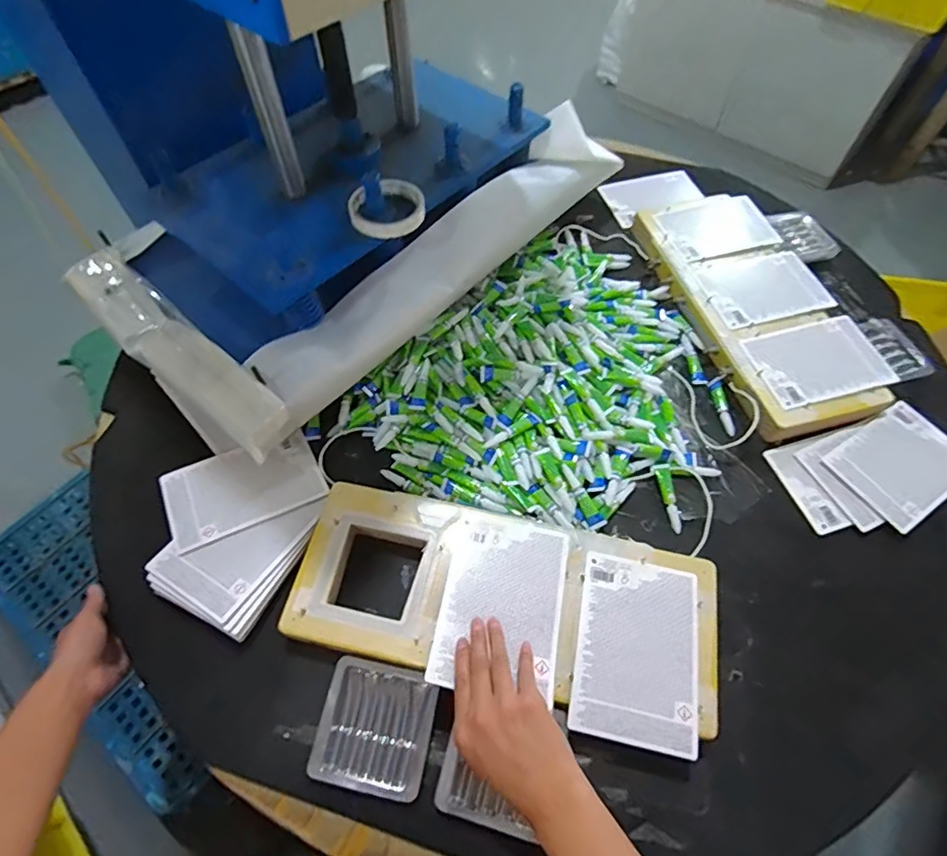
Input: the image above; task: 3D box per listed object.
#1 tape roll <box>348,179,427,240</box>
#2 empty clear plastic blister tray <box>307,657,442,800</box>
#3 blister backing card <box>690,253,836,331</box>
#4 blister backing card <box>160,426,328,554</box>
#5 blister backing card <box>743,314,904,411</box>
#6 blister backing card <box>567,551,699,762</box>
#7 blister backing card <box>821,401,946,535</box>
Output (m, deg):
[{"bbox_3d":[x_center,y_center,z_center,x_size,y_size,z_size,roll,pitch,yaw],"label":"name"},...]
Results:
[{"bbox_3d":[-0.103,-0.264,0.634,0.090,0.022,0.089,0,58,0],"label":"tape roll"},{"bbox_3d":[-0.091,0.282,0.497,0.105,0.014,0.102,10,59,6],"label":"empty clear plastic blister tray"},{"bbox_3d":[0.418,-0.207,0.760,0.169,0.004,0.130,-14,59,-9],"label":"blister backing card"},{"bbox_3d":[-0.270,0.069,0.622,0.168,0.010,0.113,-22,55,-17],"label":"blister backing card"},{"bbox_3d":[0.455,-0.090,0.690,0.167,0.005,0.114,-13,59,-8],"label":"blister backing card"},{"bbox_3d":[0.160,0.214,0.514,0.113,0.006,0.169,11,59,6],"label":"blister backing card"},{"bbox_3d":[0.532,0.042,0.651,0.169,0.005,0.116,-29,63,-17],"label":"blister backing card"}]

